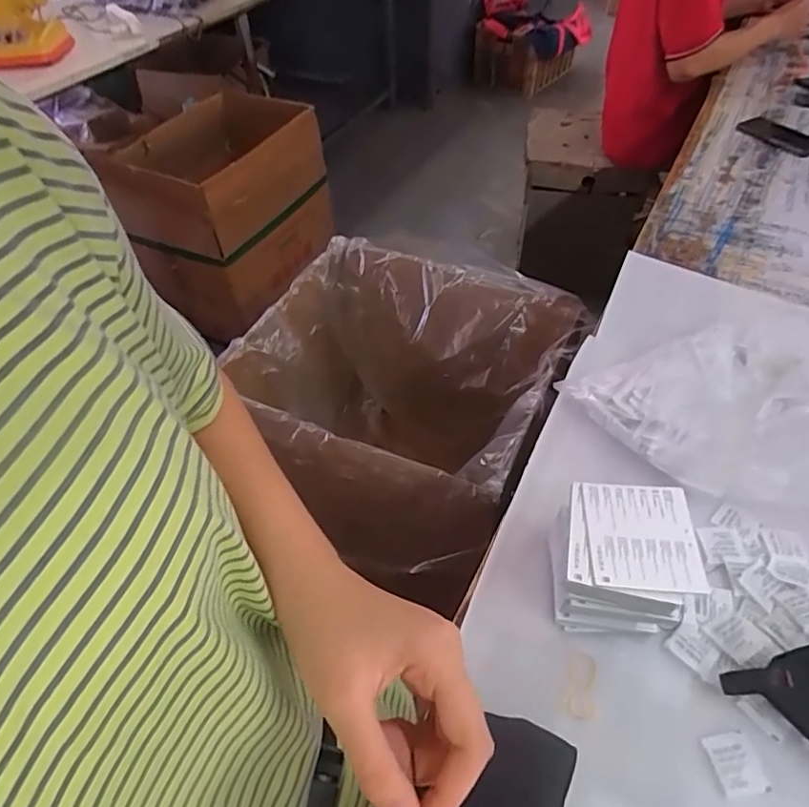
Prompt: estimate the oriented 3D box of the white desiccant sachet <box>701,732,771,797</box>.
[{"bbox_3d":[0.266,0.291,0.449,0.035,0.004,0.042,-8,50,-5],"label":"white desiccant sachet"}]

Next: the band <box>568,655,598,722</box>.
[{"bbox_3d":[0.157,0.249,0.492,0.023,0.004,0.055,10,50,10],"label":"band"}]

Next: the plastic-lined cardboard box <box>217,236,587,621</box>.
[{"bbox_3d":[-0.015,0.036,1.204,0.586,0.505,0.532,21,53,19],"label":"plastic-lined cardboard box"}]

